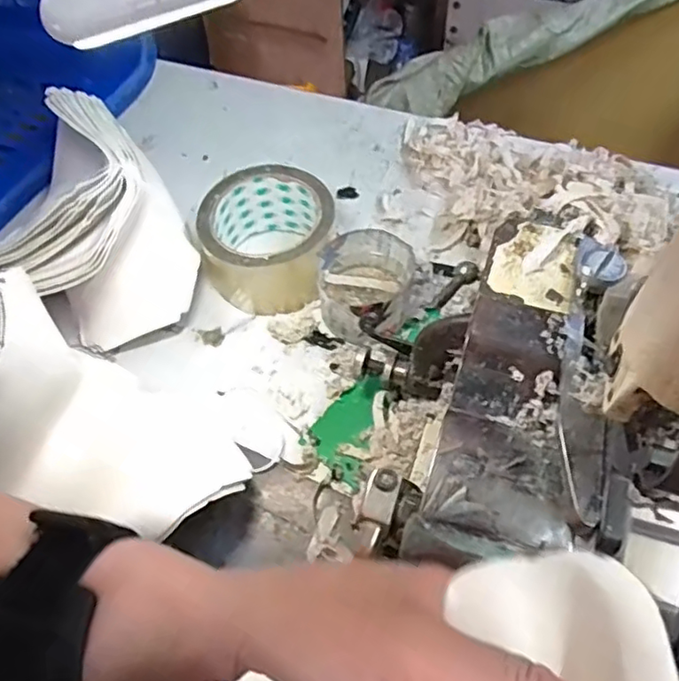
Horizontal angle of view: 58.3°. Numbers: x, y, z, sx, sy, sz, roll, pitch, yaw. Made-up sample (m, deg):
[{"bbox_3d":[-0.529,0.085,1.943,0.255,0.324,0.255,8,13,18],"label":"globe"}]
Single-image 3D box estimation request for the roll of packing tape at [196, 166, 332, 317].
[{"bbox_3d":[-0.054,-0.076,0.465,0.094,0.062,0.091,-2,58,3],"label":"roll of packing tape"}]

